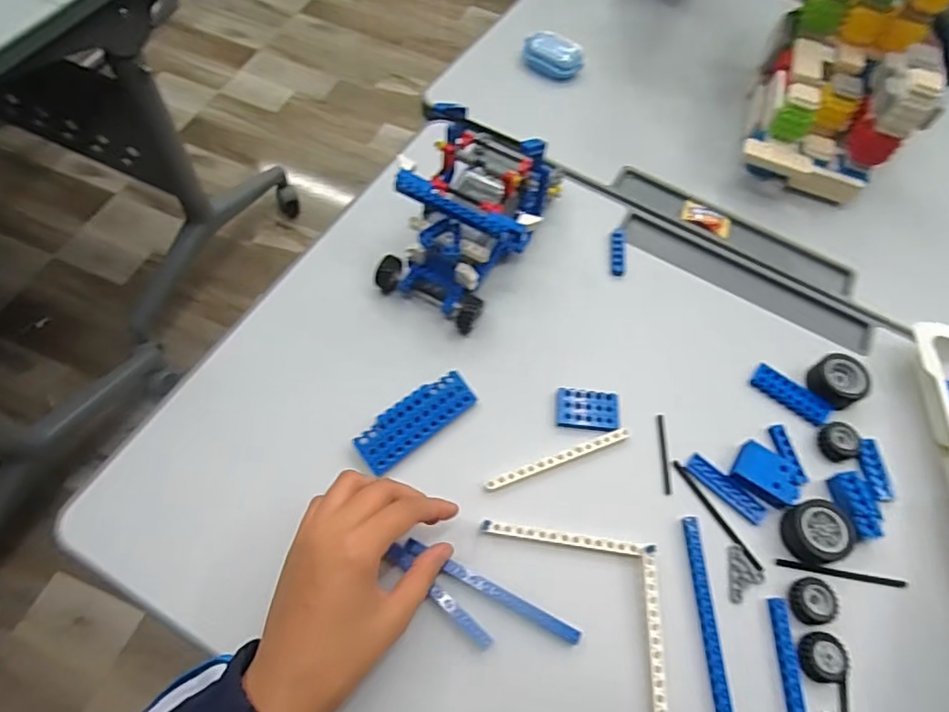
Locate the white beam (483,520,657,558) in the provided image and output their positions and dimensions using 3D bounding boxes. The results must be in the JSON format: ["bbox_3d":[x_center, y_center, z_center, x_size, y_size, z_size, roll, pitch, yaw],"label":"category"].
[{"bbox_3d":[0.064,0.127,0.392,0.117,0.013,0.009,8,62,2],"label":"white beam"}]

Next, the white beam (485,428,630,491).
[{"bbox_3d":[0.062,0.076,0.421,0.116,0.009,0.009,-19,65,-12],"label":"white beam"}]

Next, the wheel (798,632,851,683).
[{"bbox_3d":[0.227,0.194,0.367,0.030,0.010,0.029,1,62,-2],"label":"wheel"}]

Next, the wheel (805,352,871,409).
[{"bbox_3d":[0.296,0.018,0.461,0.045,0.016,0.039,-37,69,-19],"label":"wheel"}]

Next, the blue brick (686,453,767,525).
[{"bbox_3d":[0.187,0.098,0.422,0.063,0.005,0.016,39,68,17],"label":"blue brick"}]

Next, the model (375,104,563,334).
[{"bbox_3d":[0.001,-0.123,0.461,0.113,0.115,0.171,19,63,6],"label":"model"}]

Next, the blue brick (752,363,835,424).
[{"bbox_3d":[0.258,0.030,0.461,0.063,0.004,0.026,36,67,15],"label":"blue brick"}]

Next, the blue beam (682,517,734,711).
[{"bbox_3d":[0.156,0.173,0.378,0.010,0.011,0.126,0,62,-2],"label":"blue beam"}]

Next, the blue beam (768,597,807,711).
[{"bbox_3d":[0.203,0.221,0.356,0.012,0.009,0.127,2,62,-1],"label":"blue beam"}]

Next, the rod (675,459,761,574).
[{"bbox_3d":[0.176,0.114,0.412,0.008,0.004,0.089,-27,67,-15],"label":"rod"}]

